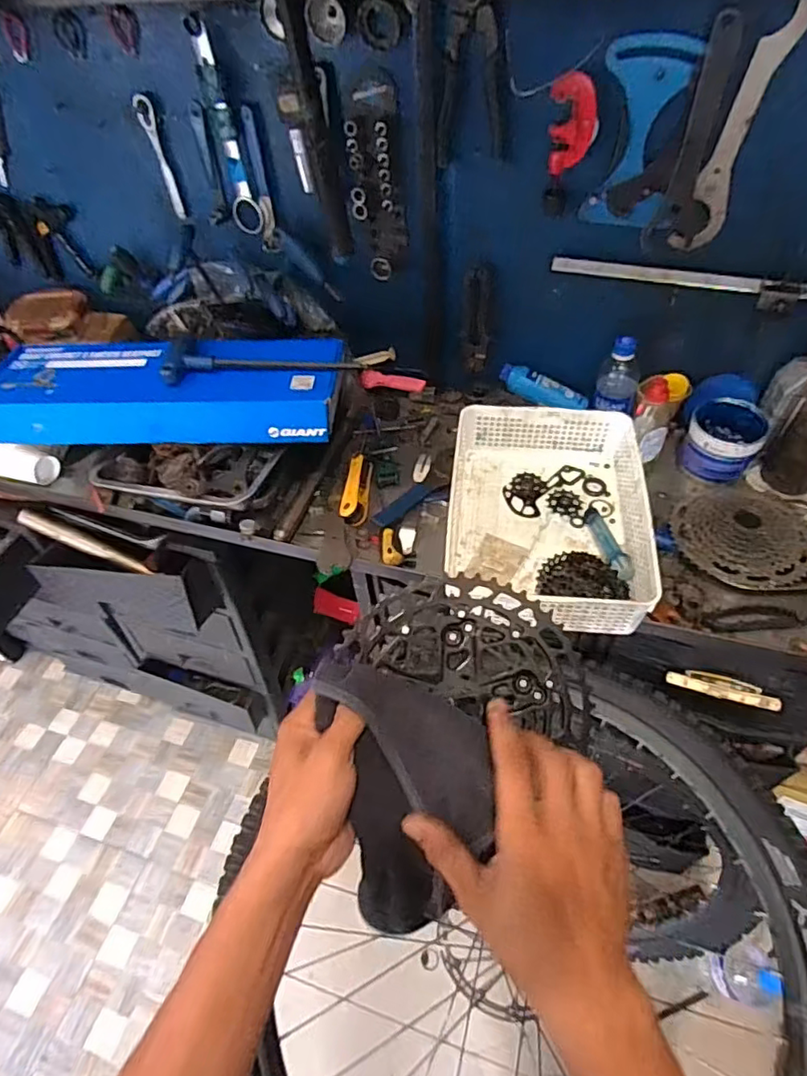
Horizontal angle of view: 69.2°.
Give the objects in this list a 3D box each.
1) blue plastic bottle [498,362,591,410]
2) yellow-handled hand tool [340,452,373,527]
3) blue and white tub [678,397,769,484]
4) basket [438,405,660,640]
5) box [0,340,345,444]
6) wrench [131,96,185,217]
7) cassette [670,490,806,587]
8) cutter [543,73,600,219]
[{"bbox_3d":[0.233,-0.246,0.978,0.149,0.037,0.038,22,53,2],"label":"blue plastic bottle"},{"bbox_3d":[-0.071,-0.076,0.911,0.040,0.024,0.130,2,50,6],"label":"yellow-handled hand tool"},{"bbox_3d":[0.479,-0.147,0.876,0.099,0.082,0.104,-2,50,3],"label":"blue and white tub"},{"bbox_3d":[0.187,-0.035,0.795,0.252,0.086,0.325,4,50,8],"label":"basket"},{"bbox_3d":[-0.355,-0.225,0.887,0.512,0.077,0.184,0,50,4],"label":"box"},{"bbox_3d":[-0.380,-0.590,0.914,0.031,0.167,0.009,1,49,5],"label":"wrench"},{"bbox_3d":[0.464,-0.011,0.798,0.177,0.040,0.178,22,55,22],"label":"cassette"},{"bbox_3d":[0.208,-0.483,0.729,0.055,0.152,0.023,10,52,13],"label":"cutter"}]

